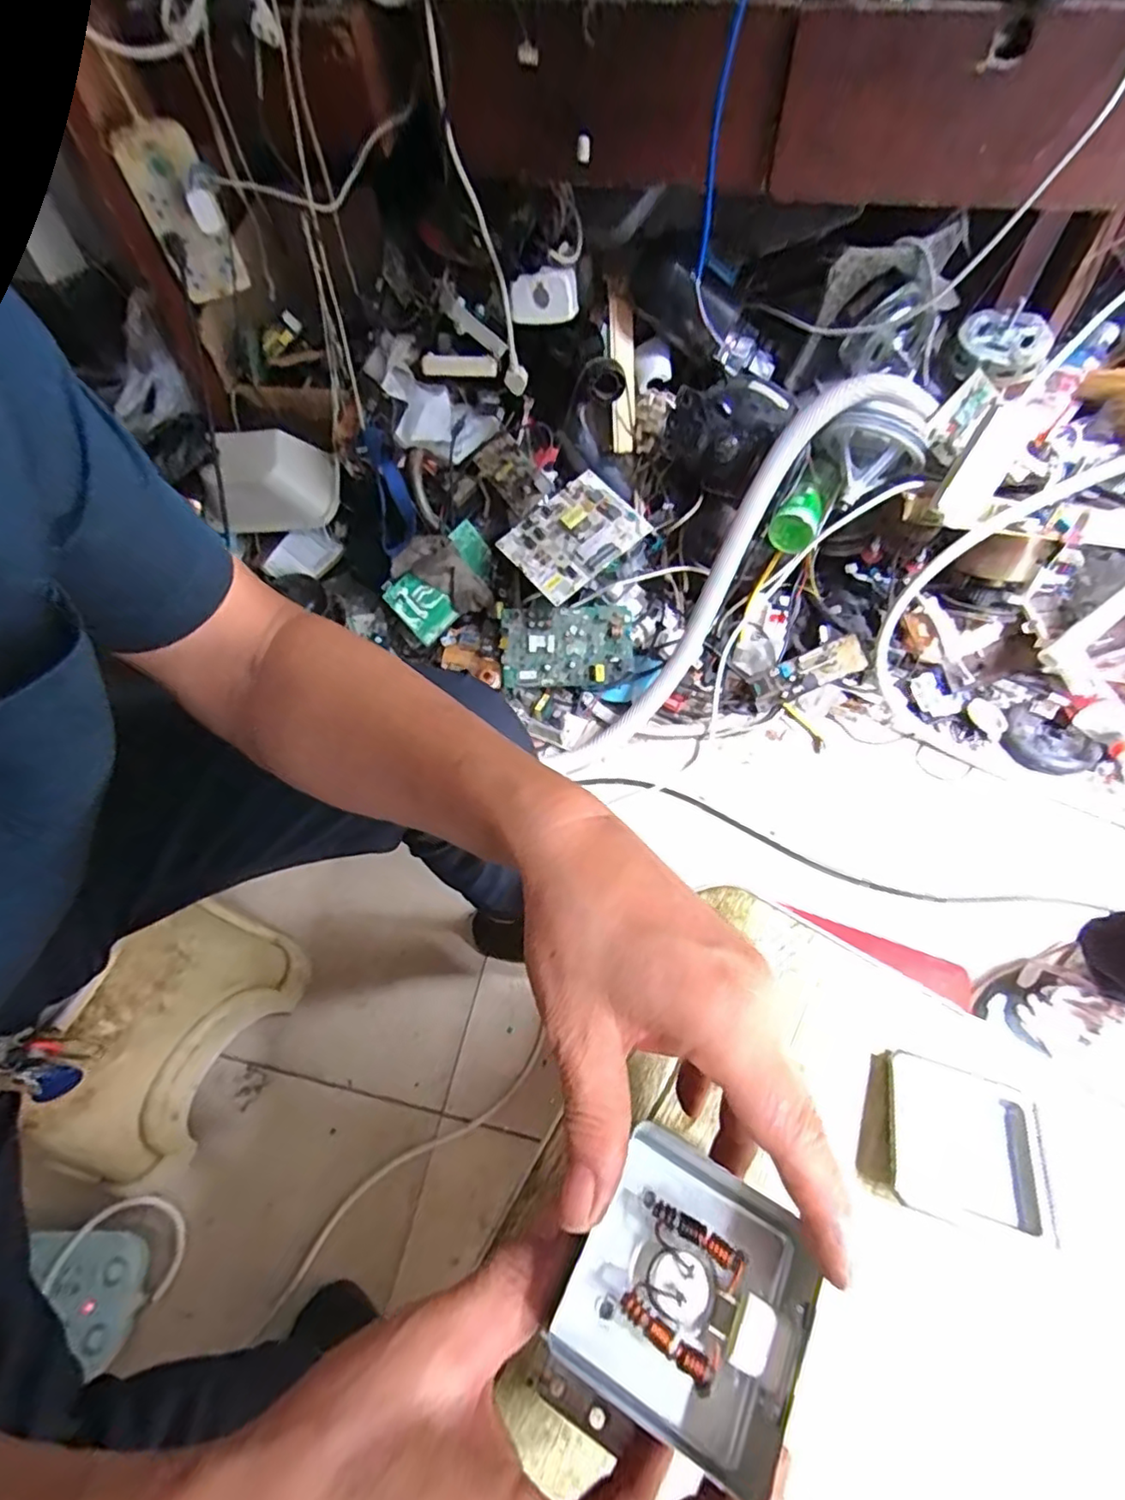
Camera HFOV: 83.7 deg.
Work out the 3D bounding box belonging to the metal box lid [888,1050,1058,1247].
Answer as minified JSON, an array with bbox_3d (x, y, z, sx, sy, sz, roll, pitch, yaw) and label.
[{"bbox_3d":[0.198,0.193,0.309,0.068,0.012,0.066,14,59,11],"label":"metal box lid"}]

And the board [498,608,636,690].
[{"bbox_3d":[0.009,-0.164,1.002,0.204,0.020,0.123,-1,90,-2],"label":"board"}]

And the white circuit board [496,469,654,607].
[{"bbox_3d":[0.015,-0.331,0.969,0.196,0.013,0.148,-42,75,-7],"label":"white circuit board"}]

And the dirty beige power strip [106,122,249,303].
[{"bbox_3d":[-0.468,-0.658,0.783,0.082,0.186,0.019,-30,71,-13],"label":"dirty beige power strip"}]

